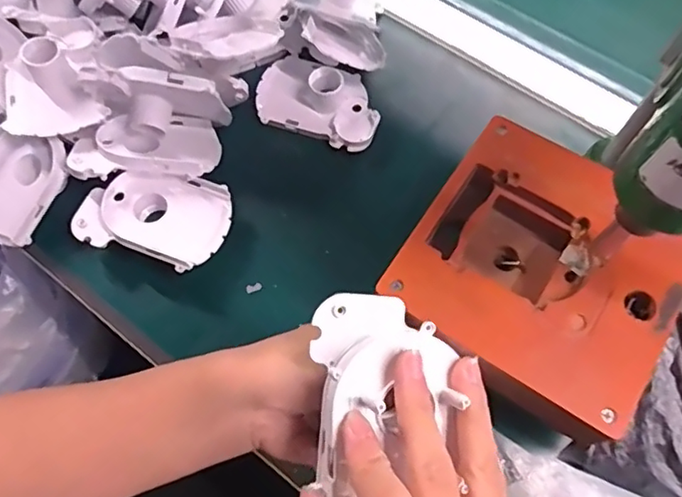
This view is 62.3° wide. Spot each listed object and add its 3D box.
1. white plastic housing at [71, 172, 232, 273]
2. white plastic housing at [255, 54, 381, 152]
[{"bbox_3d":[-0.132,-0.023,0.406,0.100,0.024,0.067,15,68,8],"label":"white plastic housing"},{"bbox_3d":[-0.018,-0.122,0.451,0.102,0.026,0.063,20,69,9],"label":"white plastic housing"}]

